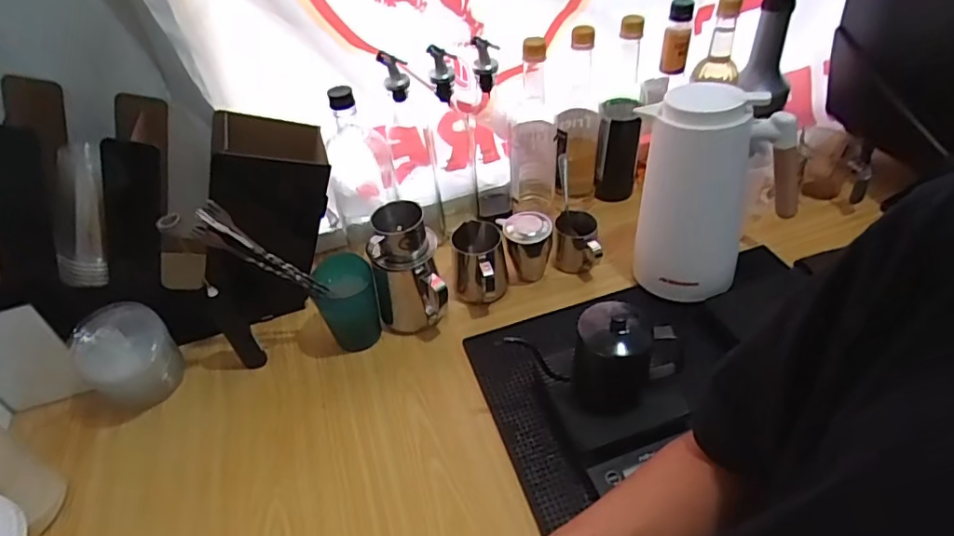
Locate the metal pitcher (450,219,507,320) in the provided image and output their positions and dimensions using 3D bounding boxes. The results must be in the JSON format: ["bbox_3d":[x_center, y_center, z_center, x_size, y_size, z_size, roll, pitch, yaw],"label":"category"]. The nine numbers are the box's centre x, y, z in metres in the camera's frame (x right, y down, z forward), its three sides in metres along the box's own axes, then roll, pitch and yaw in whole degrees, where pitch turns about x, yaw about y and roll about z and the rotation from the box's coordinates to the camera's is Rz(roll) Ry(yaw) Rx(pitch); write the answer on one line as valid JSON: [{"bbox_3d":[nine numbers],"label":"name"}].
[{"bbox_3d":[0.003,0.000,0.734,0.066,0.088,0.092,-7,44,-1],"label":"metal pitcher"}]

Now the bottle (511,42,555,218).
[{"bbox_3d":[0.079,-0.198,0.789,0.065,0.249,0.061,0,44,6],"label":"bottle"}]

